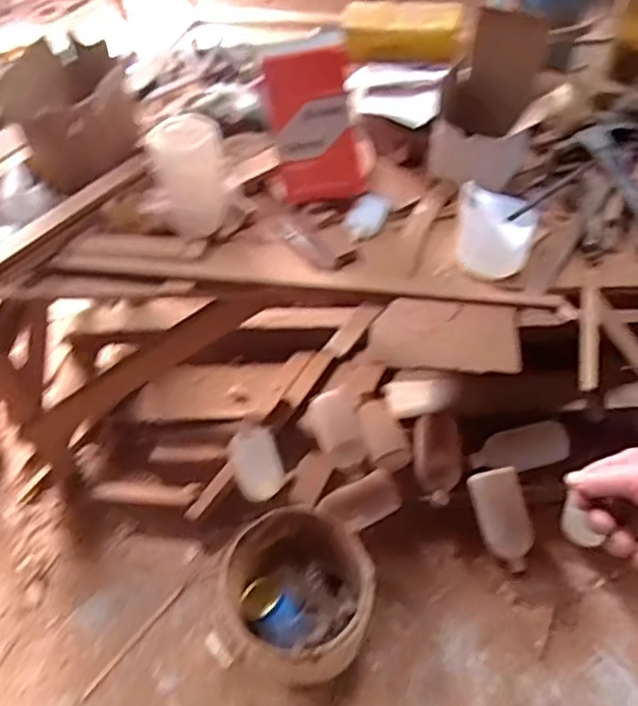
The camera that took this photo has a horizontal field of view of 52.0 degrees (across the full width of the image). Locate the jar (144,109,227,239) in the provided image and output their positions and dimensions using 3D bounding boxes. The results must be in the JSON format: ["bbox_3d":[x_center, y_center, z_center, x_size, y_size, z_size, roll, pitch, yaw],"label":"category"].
[{"bbox_3d":[-0.182,-0.254,0.963,0.095,0.160,0.100,-12,49,-2],"label":"jar"}]

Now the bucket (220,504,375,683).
[{"bbox_3d":[-0.029,0.455,1.208,0.245,0.252,0.252,-4,49,5],"label":"bucket"}]

